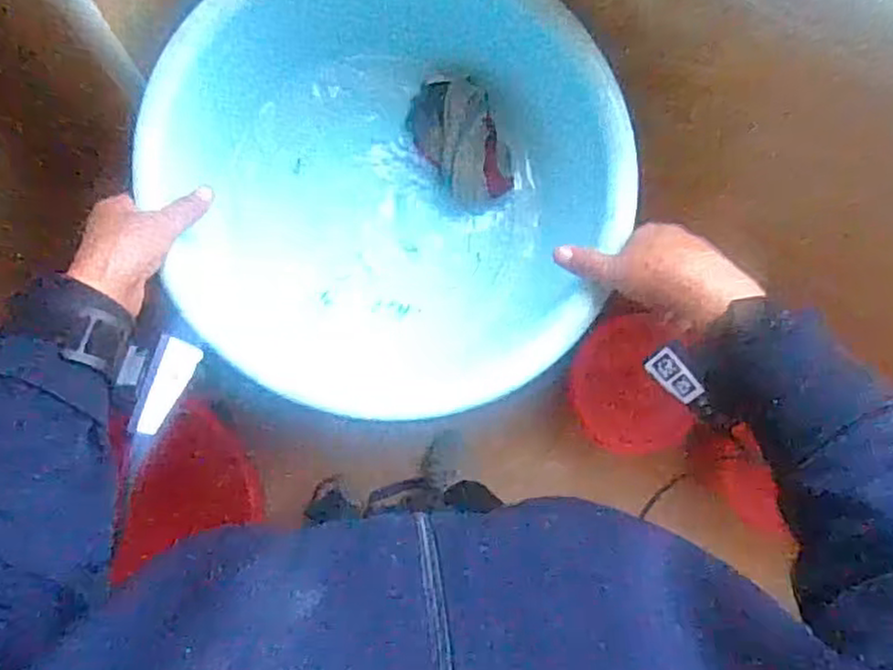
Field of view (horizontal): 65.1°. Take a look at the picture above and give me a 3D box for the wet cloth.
[{"bbox_3d":[0.013,-0.185,0.654,0.071,0.054,0.123,-27,86,-9],"label":"wet cloth"}]

